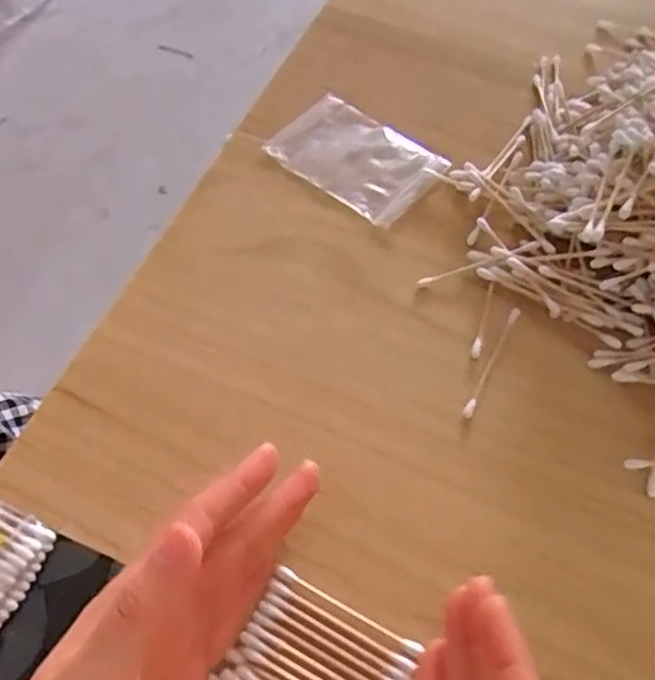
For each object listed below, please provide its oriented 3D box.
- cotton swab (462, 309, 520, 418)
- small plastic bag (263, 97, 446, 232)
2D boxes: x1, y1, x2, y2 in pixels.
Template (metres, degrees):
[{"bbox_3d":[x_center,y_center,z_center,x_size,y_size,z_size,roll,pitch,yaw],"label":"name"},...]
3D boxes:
[{"bbox_3d":[0.085,0.011,0.348,0.005,0.004,0.069,26,64,13],"label":"cotton swab"},{"bbox_3d":[0.018,-0.112,0.412,0.095,0.004,0.064,36,67,18],"label":"small plastic bag"}]

